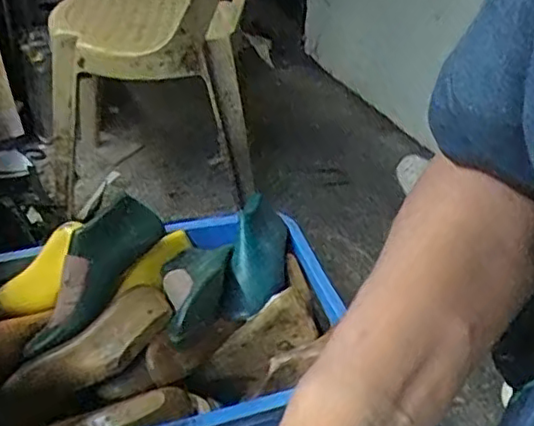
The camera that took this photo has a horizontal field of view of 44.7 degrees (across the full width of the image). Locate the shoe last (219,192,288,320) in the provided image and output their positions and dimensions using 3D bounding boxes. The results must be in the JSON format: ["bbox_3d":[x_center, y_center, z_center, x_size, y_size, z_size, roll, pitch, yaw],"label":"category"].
[{"bbox_3d":[-0.012,0.065,0.950,0.080,0.077,0.227,11,50,8],"label":"shoe last"}]

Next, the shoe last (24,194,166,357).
[{"bbox_3d":[-0.239,0.083,0.884,0.074,0.081,0.255,21,61,20],"label":"shoe last"}]

